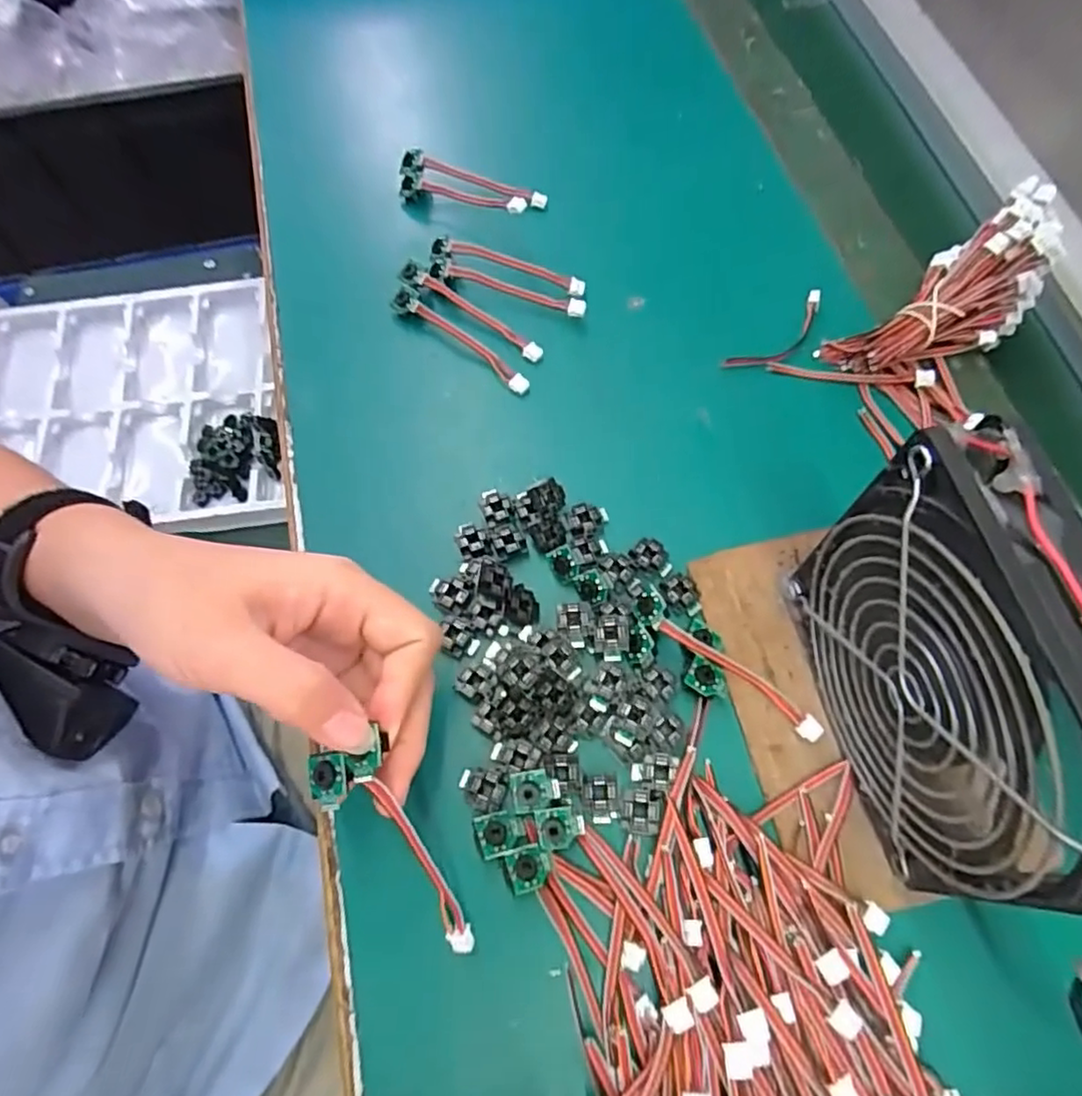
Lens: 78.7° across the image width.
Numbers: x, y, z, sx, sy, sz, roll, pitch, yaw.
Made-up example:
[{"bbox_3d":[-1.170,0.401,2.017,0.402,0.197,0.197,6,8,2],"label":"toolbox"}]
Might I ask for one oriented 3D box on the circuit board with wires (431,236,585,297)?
[{"bbox_3d":[-0.018,-0.150,0.346,0.083,0.012,0.010,17,68,10],"label":"circuit board with wires"}]

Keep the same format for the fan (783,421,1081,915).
[{"bbox_3d":[0.122,0.042,0.202,0.025,0.128,0.116,-10,66,-1],"label":"fan"}]

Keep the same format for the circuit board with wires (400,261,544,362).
[{"bbox_3d":[-0.036,-0.124,0.340,0.086,0.019,0.011,33,72,16],"label":"circuit board with wires"}]

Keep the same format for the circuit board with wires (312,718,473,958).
[{"bbox_3d":[-0.045,0.101,0.218,0.026,0.013,0.084,-32,103,-13],"label":"circuit board with wires"}]

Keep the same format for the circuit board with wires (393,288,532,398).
[{"bbox_3d":[-0.041,-0.107,0.336,0.087,0.015,0.011,36,73,17],"label":"circuit board with wires"}]

